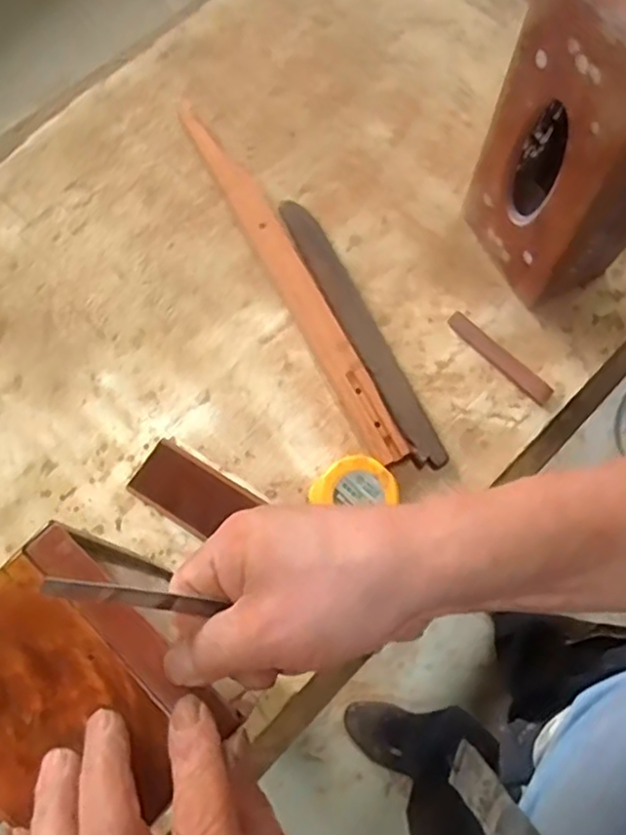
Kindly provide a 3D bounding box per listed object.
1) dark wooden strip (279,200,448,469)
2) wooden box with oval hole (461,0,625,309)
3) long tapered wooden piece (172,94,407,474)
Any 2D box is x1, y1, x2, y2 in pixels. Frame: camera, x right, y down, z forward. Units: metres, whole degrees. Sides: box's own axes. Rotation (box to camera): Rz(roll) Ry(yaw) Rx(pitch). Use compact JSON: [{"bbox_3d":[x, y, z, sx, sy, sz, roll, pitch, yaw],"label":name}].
[{"bbox_3d":[0.043,-0.086,0.618,0.036,0.004,0.293,-19,72,-25],"label":"dark wooden strip"},{"bbox_3d":[0.212,-0.210,0.522,0.092,0.267,0.130,-31,74,-9],"label":"wooden box with oval hole"},{"bbox_3d":[-0.024,-0.136,0.621,0.037,0.025,0.402,-26,73,-7],"label":"long tapered wooden piece"}]

